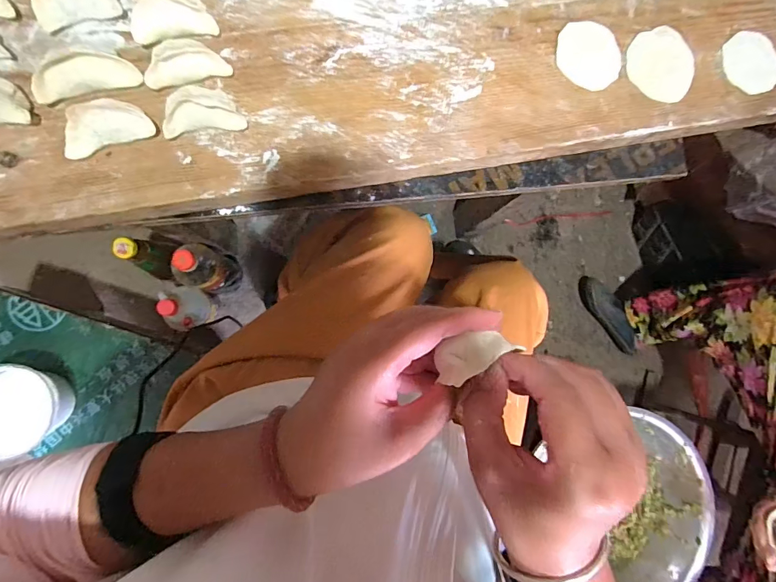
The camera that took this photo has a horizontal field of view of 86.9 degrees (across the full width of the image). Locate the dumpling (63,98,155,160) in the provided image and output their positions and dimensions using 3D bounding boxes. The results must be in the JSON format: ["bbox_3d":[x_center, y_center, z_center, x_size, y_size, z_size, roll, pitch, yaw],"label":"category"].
[{"bbox_3d":[-0.233,-0.135,0.334,0.068,0.023,0.029,-24,89,-8],"label":"dumpling"}]

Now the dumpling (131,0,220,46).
[{"bbox_3d":[-0.182,-0.229,0.343,0.065,0.035,0.023,-18,88,-8],"label":"dumpling"}]

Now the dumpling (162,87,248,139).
[{"bbox_3d":[-0.158,-0.152,0.345,0.064,0.022,0.032,-14,88,-8],"label":"dumpling"}]

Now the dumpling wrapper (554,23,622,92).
[{"bbox_3d":[0.203,-0.238,0.415,0.069,0.006,0.061,29,83,-4],"label":"dumpling wrapper"}]

